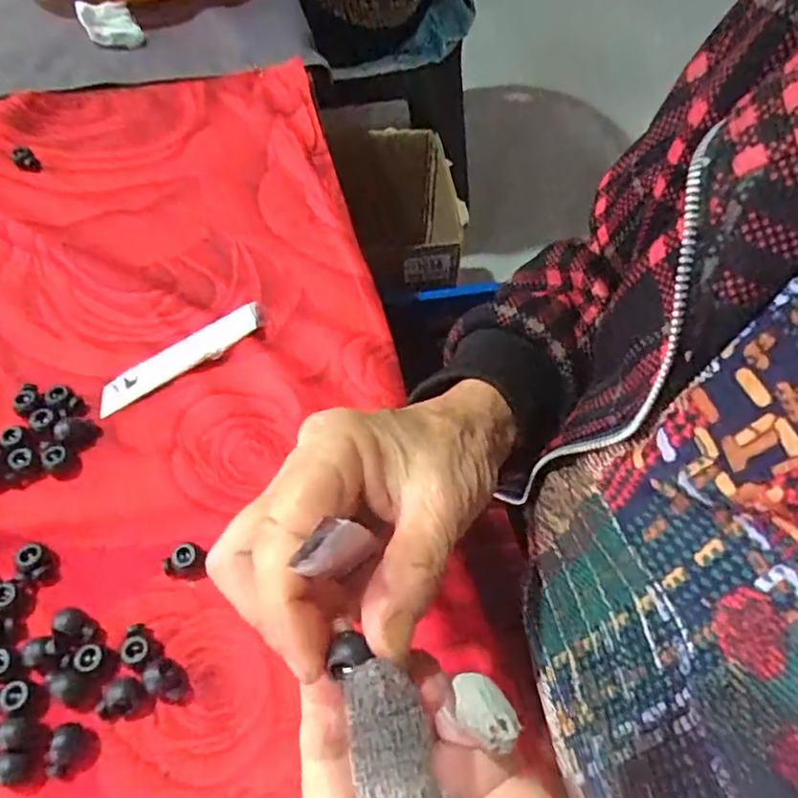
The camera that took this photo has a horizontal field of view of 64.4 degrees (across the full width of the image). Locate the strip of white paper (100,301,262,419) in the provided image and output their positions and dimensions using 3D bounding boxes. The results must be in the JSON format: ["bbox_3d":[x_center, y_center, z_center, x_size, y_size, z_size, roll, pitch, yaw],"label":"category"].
[{"bbox_3d":[-0.126,-0.025,0.369,0.103,0.004,0.019,-32,80,-15],"label":"strip of white paper"}]

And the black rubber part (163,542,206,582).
[{"bbox_3d":[-0.106,0.080,0.312,0.019,0.009,0.016,-4,58,-4],"label":"black rubber part"}]

